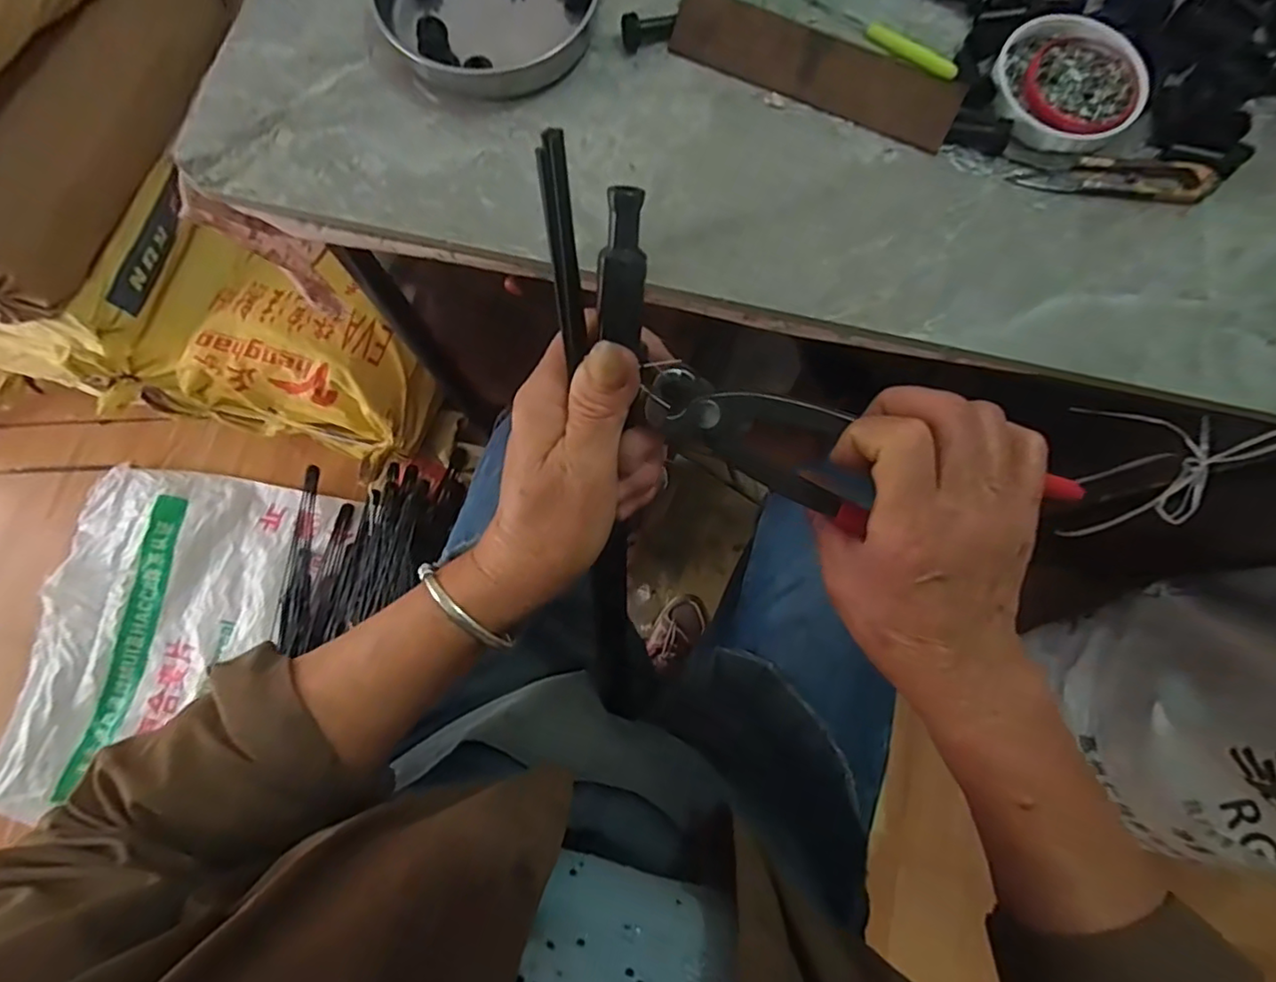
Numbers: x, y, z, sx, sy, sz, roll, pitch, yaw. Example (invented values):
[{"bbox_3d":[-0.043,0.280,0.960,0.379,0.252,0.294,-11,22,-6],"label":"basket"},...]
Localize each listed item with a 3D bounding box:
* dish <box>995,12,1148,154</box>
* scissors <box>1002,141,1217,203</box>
[{"bbox_3d":[0.272,-0.257,0.391,0.089,0.013,0.091,25,79,5],"label":"dish"},{"bbox_3d":[0.288,-0.194,0.377,0.120,0.006,0.029,9,78,2],"label":"scissors"}]

